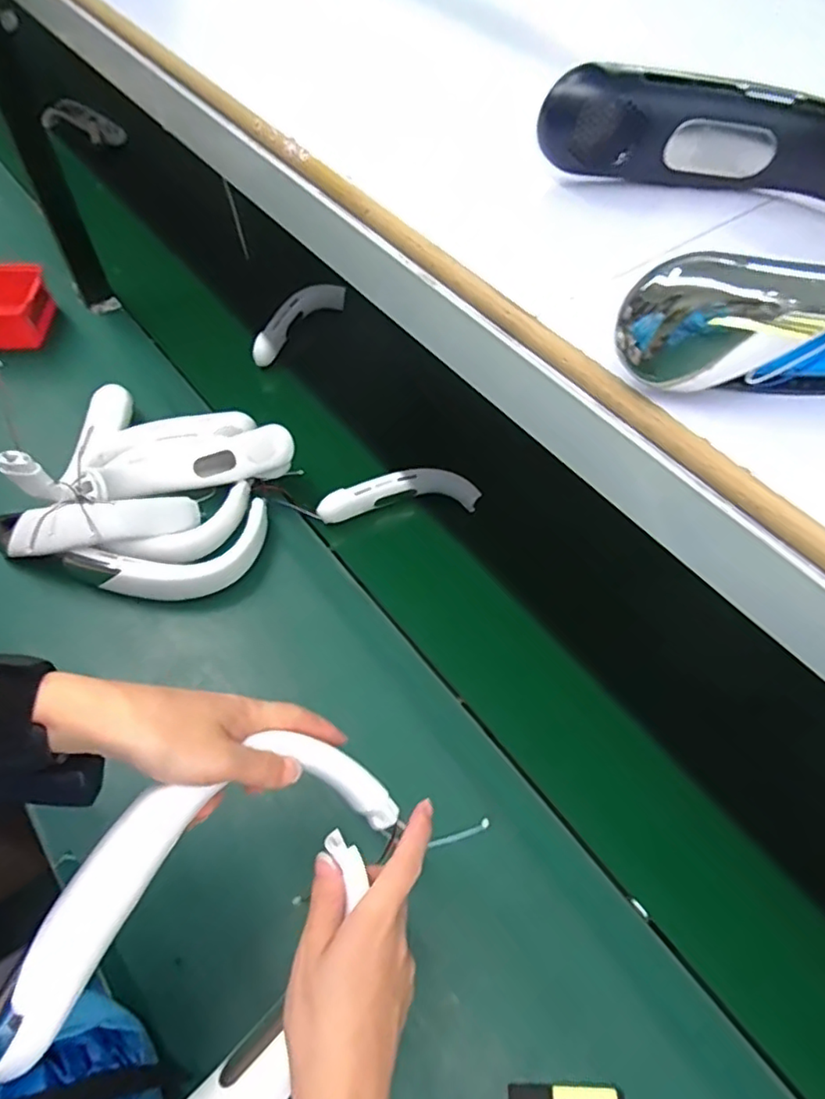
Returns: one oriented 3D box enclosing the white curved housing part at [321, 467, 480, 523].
[{"bbox_3d":[-0.018,-0.067,0.756,0.197,0.041,0.047,-10,58,-8],"label":"white curved housing part"}]

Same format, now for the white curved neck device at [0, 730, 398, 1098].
[{"bbox_3d":[-0.112,0.213,0.326,0.161,0.045,0.234,39,60,-22],"label":"white curved neck device"}]

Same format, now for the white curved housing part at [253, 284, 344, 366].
[{"bbox_3d":[-0.183,-0.366,0.951,0.039,0.050,0.195,33,62,18],"label":"white curved housing part"}]

